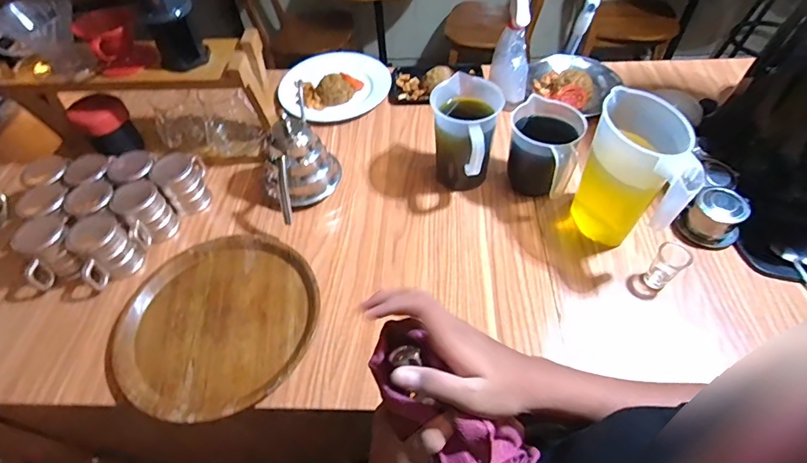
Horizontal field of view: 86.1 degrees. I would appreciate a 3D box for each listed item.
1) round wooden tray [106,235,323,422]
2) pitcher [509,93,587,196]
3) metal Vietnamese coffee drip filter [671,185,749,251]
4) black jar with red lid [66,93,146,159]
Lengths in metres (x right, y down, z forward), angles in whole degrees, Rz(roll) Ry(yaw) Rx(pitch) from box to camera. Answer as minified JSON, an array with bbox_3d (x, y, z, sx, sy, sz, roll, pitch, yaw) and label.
[{"bbox_3d":[-0.273,0.130,0.649,0.280,0.027,0.283,-2,52,2],"label":"round wooden tray"},{"bbox_3d":[0.238,-0.132,0.751,0.123,0.142,0.136,25,58,21],"label":"pitcher"},{"bbox_3d":[0.495,-0.022,0.694,0.089,0.069,0.079,37,63,27],"label":"metal Vietnamese coffee drip filter"},{"bbox_3d":[-0.558,-0.196,0.820,0.084,0.103,0.086,-36,59,-22],"label":"black jar with red lid"}]

